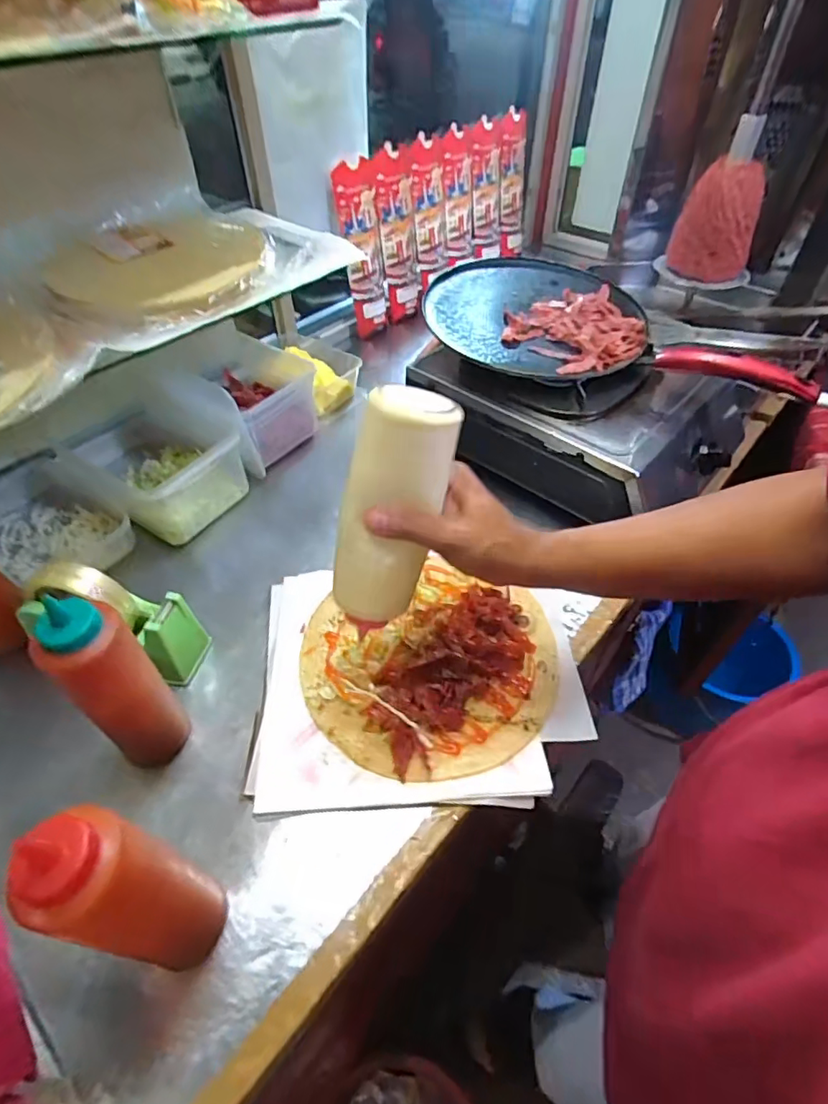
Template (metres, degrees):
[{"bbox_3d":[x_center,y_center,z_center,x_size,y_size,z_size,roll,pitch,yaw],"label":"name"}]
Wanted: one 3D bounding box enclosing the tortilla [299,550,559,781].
[{"bbox_3d":[0.010,0.104,0.541,0.246,0.029,0.229,18,50,17],"label":"tortilla"}]

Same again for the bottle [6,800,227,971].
[{"bbox_3d":[-0.177,0.207,0.336,0.068,0.203,0.061,19,51,18],"label":"bottle"}]

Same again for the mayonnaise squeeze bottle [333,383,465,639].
[{"bbox_3d":[-0.018,-0.026,0.417,0.061,0.189,0.059,24,25,22],"label":"mayonnaise squeeze bottle"}]

